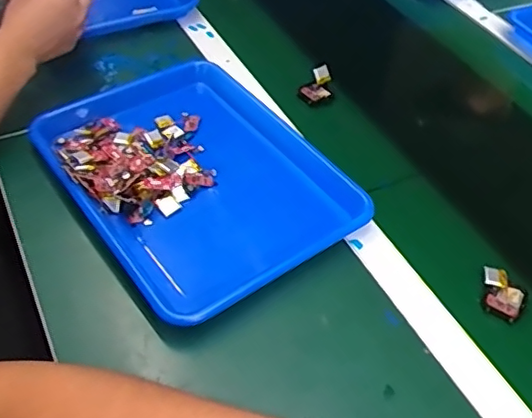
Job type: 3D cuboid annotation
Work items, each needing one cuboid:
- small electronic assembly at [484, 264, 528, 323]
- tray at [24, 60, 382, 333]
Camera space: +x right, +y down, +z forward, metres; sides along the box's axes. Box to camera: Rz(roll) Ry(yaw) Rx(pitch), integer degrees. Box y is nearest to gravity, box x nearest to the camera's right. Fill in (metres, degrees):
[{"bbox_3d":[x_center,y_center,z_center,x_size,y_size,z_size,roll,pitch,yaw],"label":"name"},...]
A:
[{"bbox_3d":[0.226,0.081,0.567,0.047,0.016,0.044,35,54,24],"label":"small electronic assembly"},{"bbox_3d":[-0.074,-0.038,0.635,0.250,0.040,0.322,-25,55,-24],"label":"tray"}]

